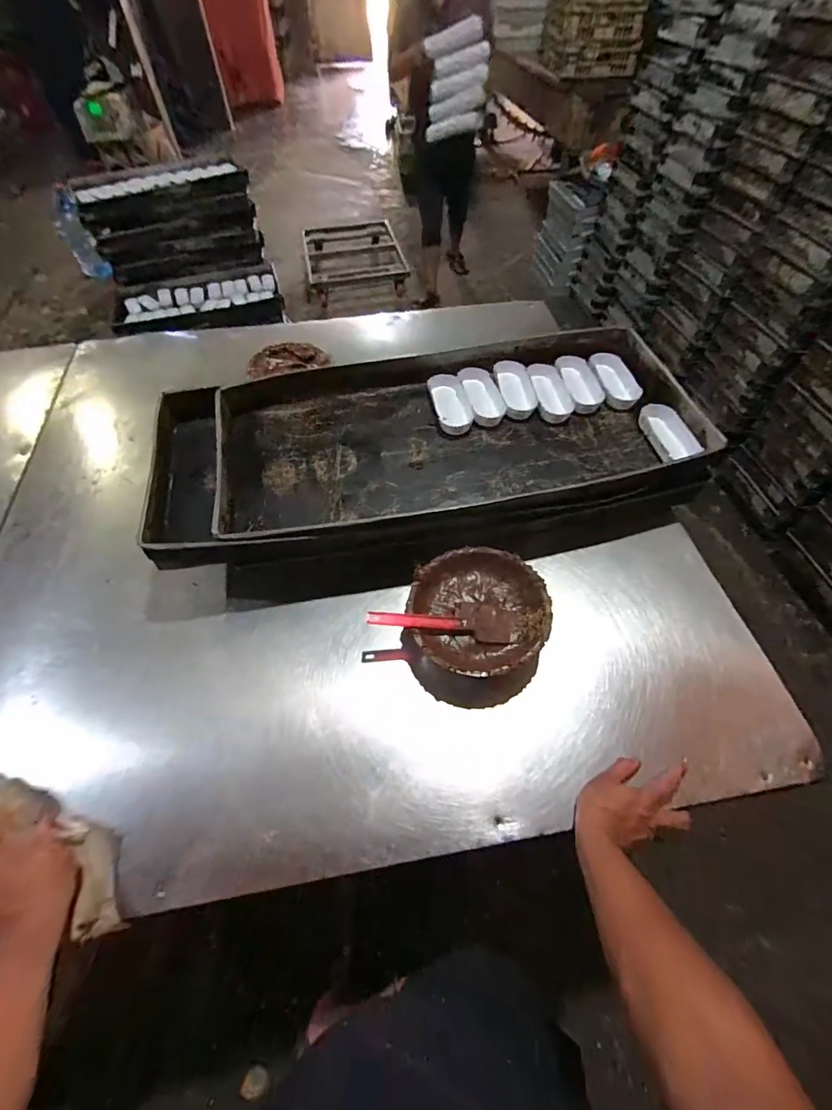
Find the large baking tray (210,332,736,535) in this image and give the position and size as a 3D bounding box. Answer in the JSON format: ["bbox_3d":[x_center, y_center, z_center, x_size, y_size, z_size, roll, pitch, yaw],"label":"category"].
[{"bbox_3d":[0.070,-0.238,0.813,0.817,0.076,0.419,-9,54,-7],"label":"large baking tray"}]

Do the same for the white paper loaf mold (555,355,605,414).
[{"bbox_3d":[0.324,-0.340,0.885,0.064,0.025,0.153,-5,55,-1],"label":"white paper loaf mold"}]

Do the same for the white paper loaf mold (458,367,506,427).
[{"bbox_3d":[0.126,-0.305,0.856,0.063,0.029,0.141,-9,54,-7],"label":"white paper loaf mold"}]

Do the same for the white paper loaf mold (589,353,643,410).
[{"bbox_3d":[0.391,-0.342,0.874,0.072,0.028,0.149,-5,55,-1],"label":"white paper loaf mold"}]

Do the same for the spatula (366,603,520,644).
[{"bbox_3d":[0.041,0.090,0.650,0.213,0.033,0.051,4,54,2],"label":"spatula"}]

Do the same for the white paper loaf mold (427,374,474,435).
[{"bbox_3d":[0.064,-0.284,0.835,0.059,0.026,0.141,-12,56,-6],"label":"white paper loaf mold"}]

